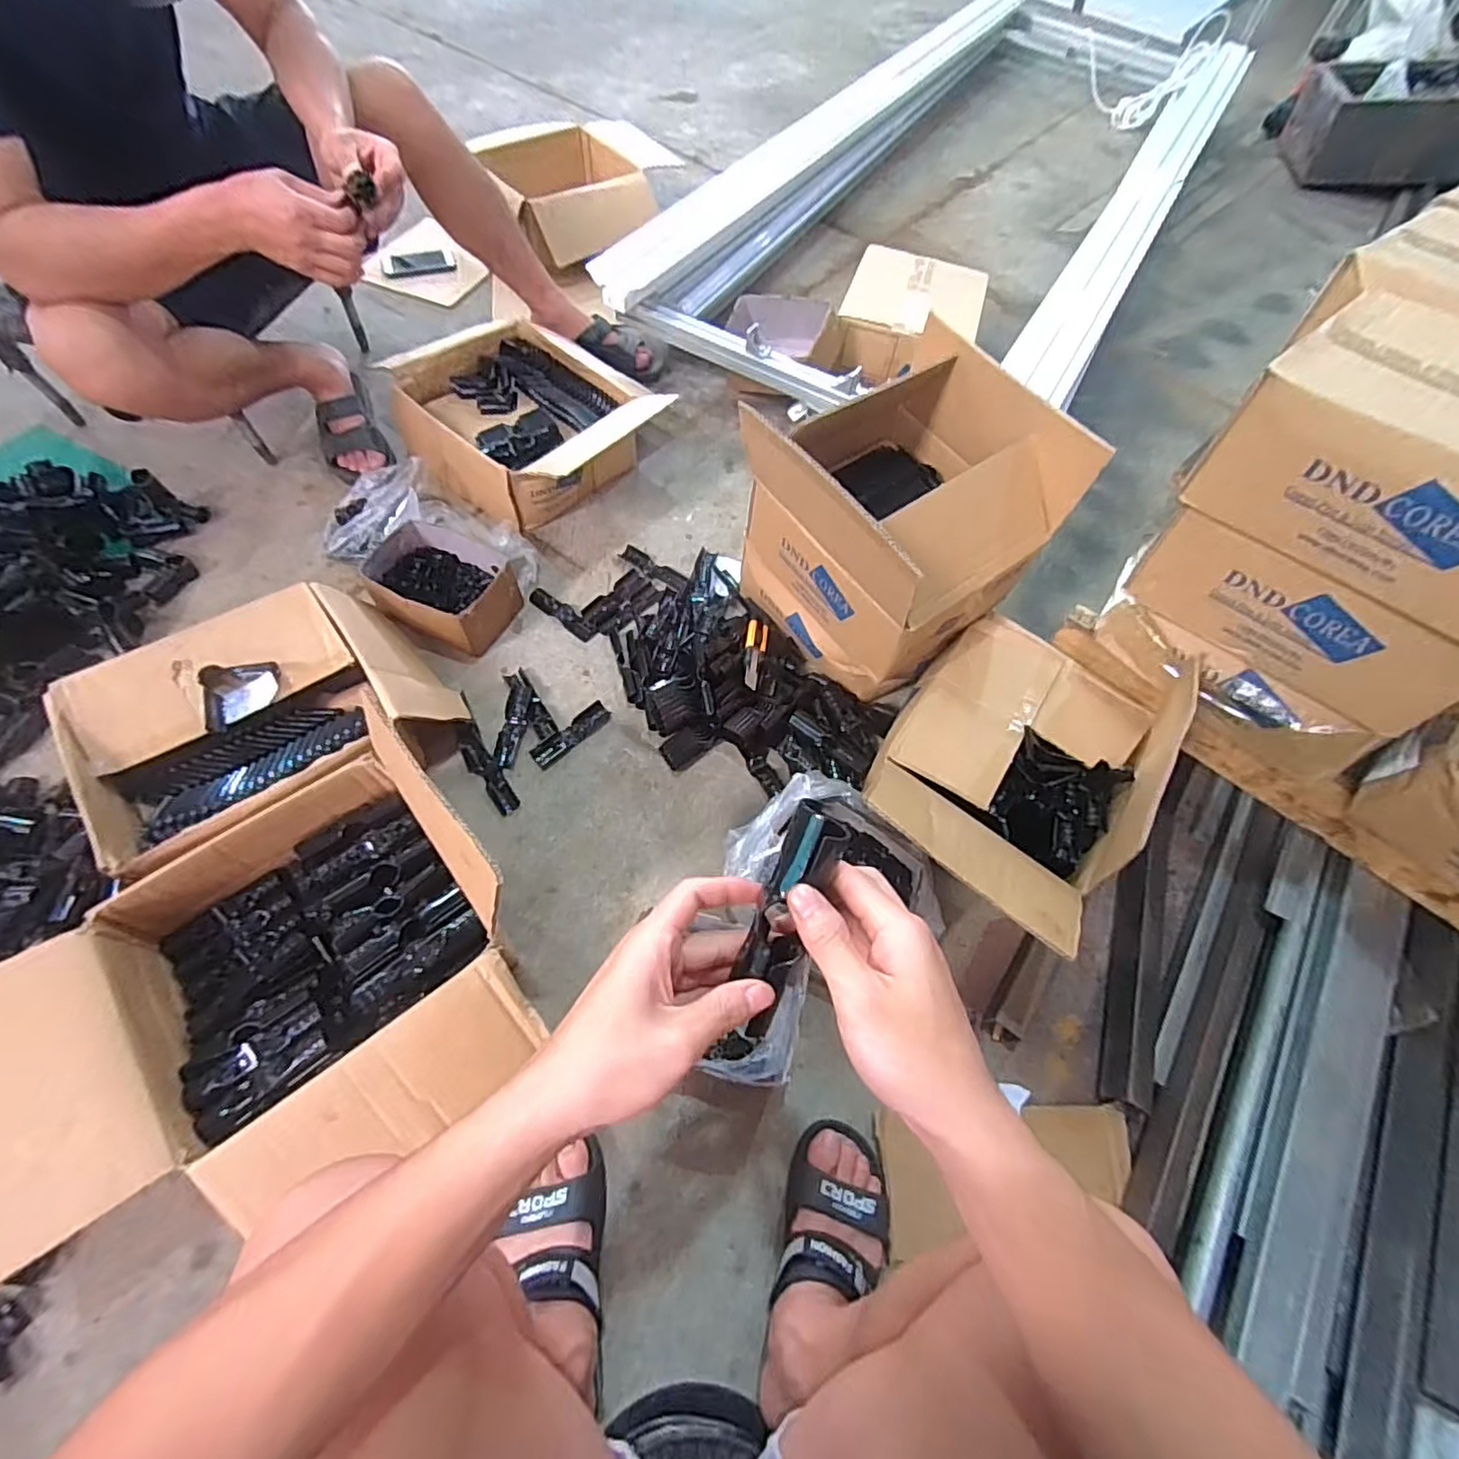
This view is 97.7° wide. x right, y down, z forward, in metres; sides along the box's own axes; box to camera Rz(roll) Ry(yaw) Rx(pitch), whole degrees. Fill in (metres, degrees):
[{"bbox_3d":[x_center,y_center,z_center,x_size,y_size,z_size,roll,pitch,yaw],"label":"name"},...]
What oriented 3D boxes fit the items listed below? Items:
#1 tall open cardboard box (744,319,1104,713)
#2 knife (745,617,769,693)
[{"bbox_3d":[0.222,-0.270,0.887,0.312,0.349,0.306,-33,69,-18],"label":"tall open cardboard box"},{"bbox_3d":[0.040,-0.118,0.970,0.032,0.012,0.152,7,48,0],"label":"knife"}]

